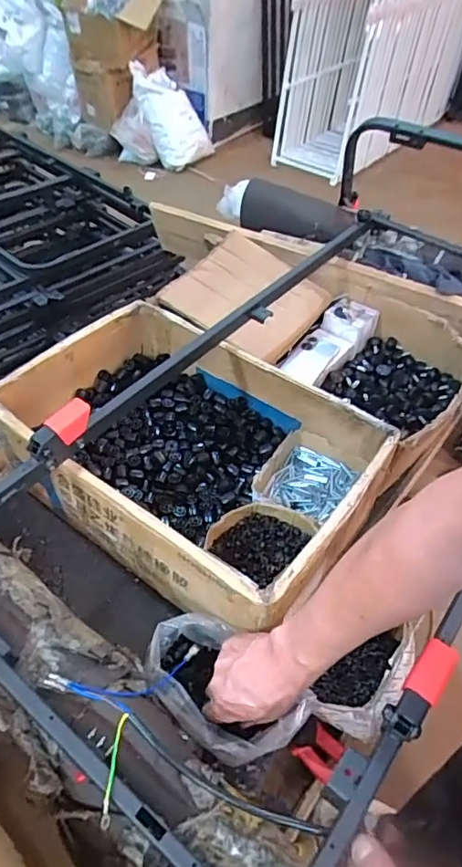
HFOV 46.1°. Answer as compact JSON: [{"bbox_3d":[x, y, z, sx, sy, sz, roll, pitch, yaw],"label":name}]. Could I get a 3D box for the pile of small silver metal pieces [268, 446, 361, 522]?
[{"bbox_3d":[0.125,0.081,0.863,0.117,0.035,0.116,26,52,20],"label":"pile of small silver metal pieces"}]

